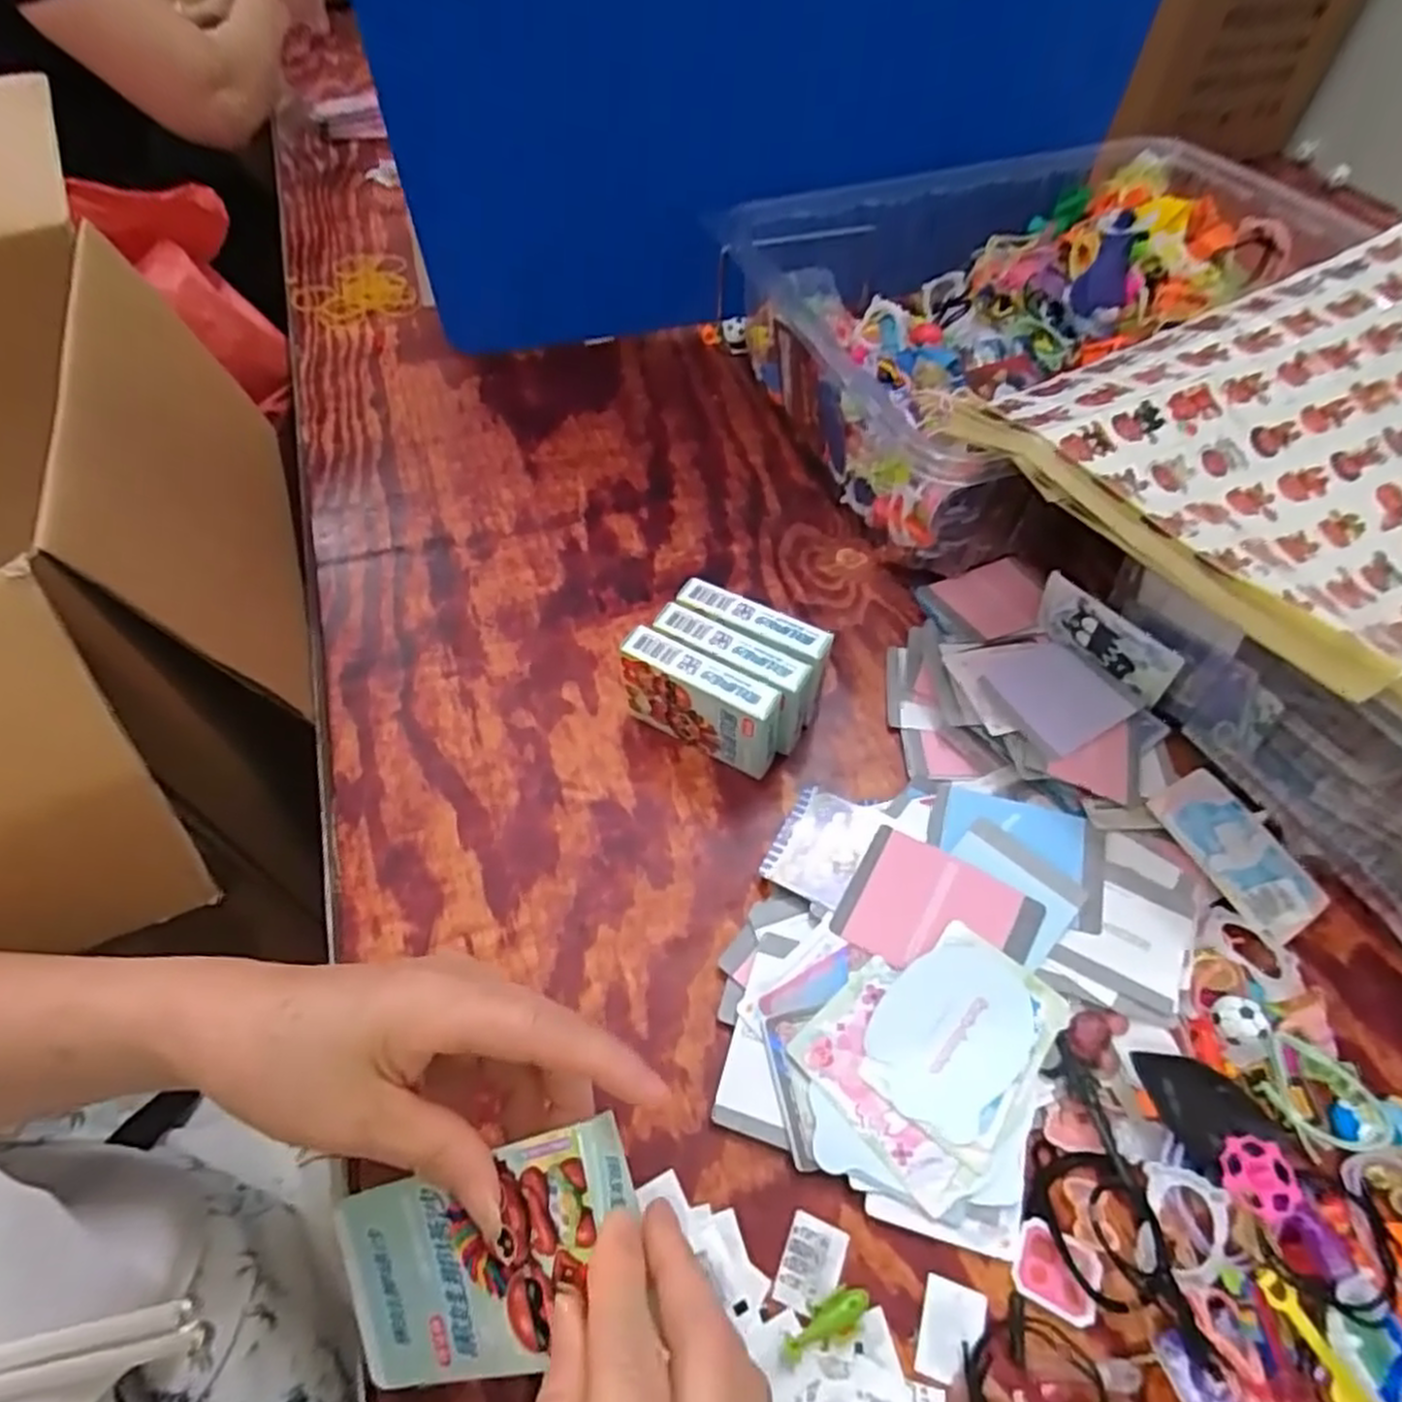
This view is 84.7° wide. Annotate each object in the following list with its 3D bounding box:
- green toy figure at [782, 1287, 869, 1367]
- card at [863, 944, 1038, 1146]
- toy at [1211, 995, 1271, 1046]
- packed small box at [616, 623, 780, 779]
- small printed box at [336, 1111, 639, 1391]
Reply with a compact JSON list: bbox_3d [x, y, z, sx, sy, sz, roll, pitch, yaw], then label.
[{"bbox_3d":[0.049,0.244,0.300,0.038,0.010,0.014,-27,58,-17],"label":"green toy figure"},{"bbox_3d":[0.114,0.150,0.351,0.063,0.004,0.079,39,67,23],"label":"card"},{"bbox_3d":[0.243,0.147,0.350,0.017,0.022,0.021,-17,56,-10],"label":"toy"},{"bbox_3d":[-0.001,0.003,0.438,0.092,0.067,0.022,25,59,18],"label":"packed small box"},{"bbox_3d":[-0.074,0.193,0.266,0.122,0.015,0.064,-28,74,21],"label":"small printed box"}]

